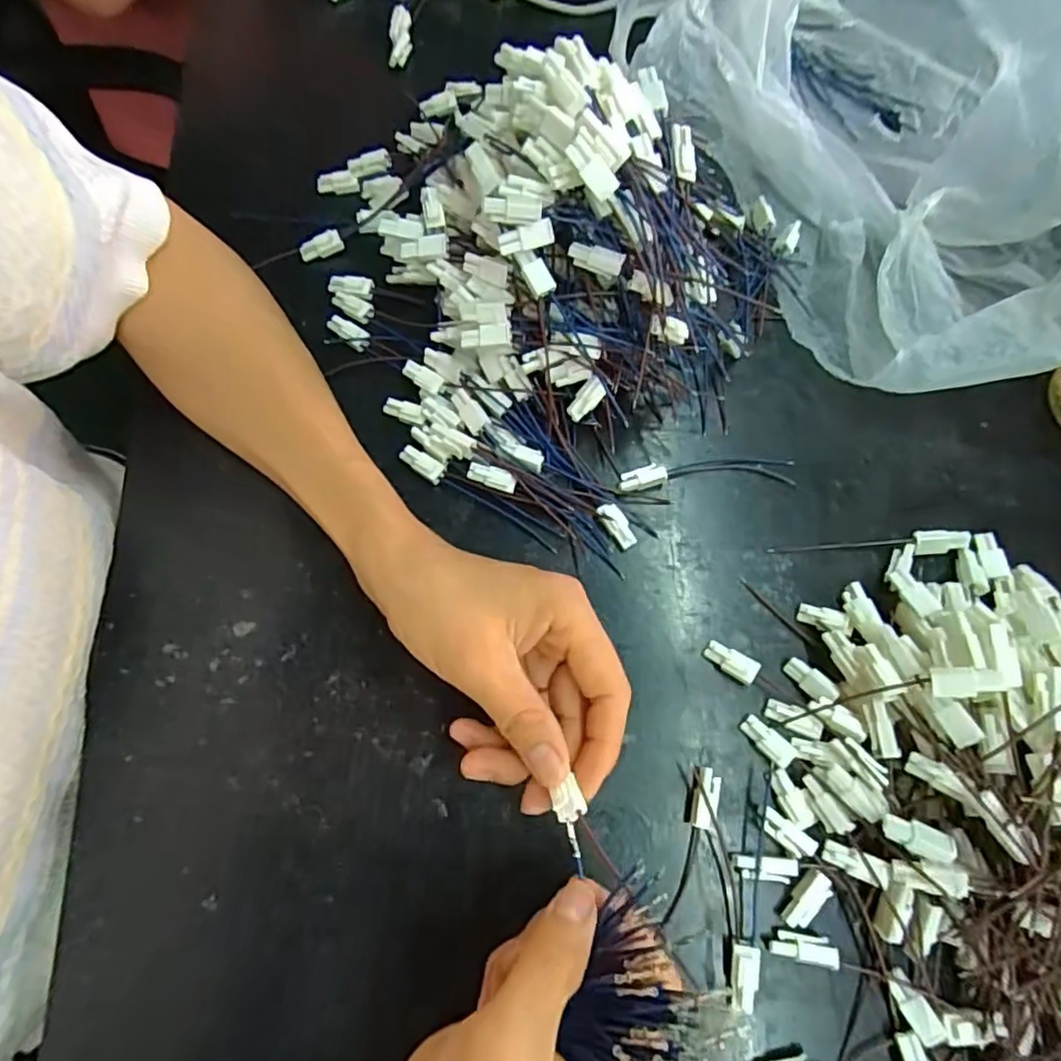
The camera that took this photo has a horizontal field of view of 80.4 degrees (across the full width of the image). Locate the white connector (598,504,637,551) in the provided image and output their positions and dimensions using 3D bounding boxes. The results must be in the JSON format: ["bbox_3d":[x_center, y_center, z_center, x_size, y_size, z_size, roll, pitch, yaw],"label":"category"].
[{"bbox_3d":[0.044,-0.002,0.315,0.011,0.004,0.025,-32,95,-10],"label":"white connector"}]

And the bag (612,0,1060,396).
[{"bbox_3d":[0.216,-0.249,0.330,0.234,0.132,0.340,-22,73,-7],"label":"bag"}]

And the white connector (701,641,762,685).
[{"bbox_3d":[0.094,0.062,0.296,0.025,0.010,0.011,32,75,10],"label":"white connector"}]

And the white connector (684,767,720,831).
[{"bbox_3d":[0.076,0.118,0.277,0.011,0.011,0.025,17,73,5],"label":"white connector"}]

